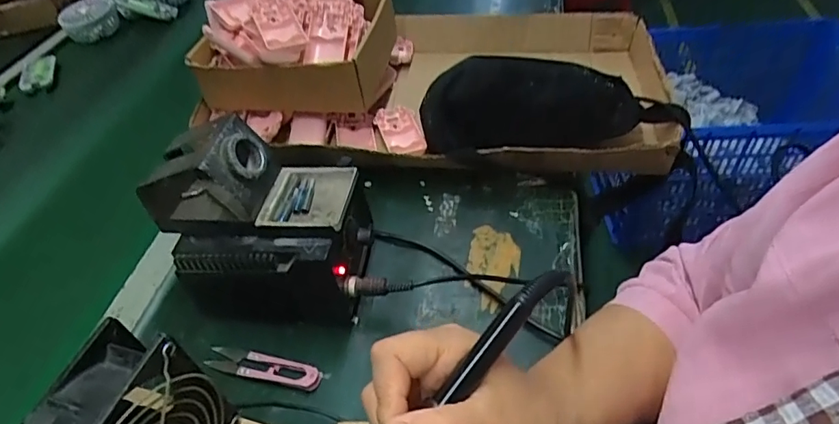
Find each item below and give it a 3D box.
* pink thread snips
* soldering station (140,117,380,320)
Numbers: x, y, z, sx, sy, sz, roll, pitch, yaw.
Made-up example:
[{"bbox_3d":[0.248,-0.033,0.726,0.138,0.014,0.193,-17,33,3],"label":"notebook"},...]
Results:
[{"bbox_3d":[-0.132,0.130,0.439,0.104,0.010,0.022,8,47,12],"label":"pink thread snips"},{"bbox_3d":[-0.136,0.011,0.449,0.176,0.158,0.103,2,46,7],"label":"soldering station"}]

